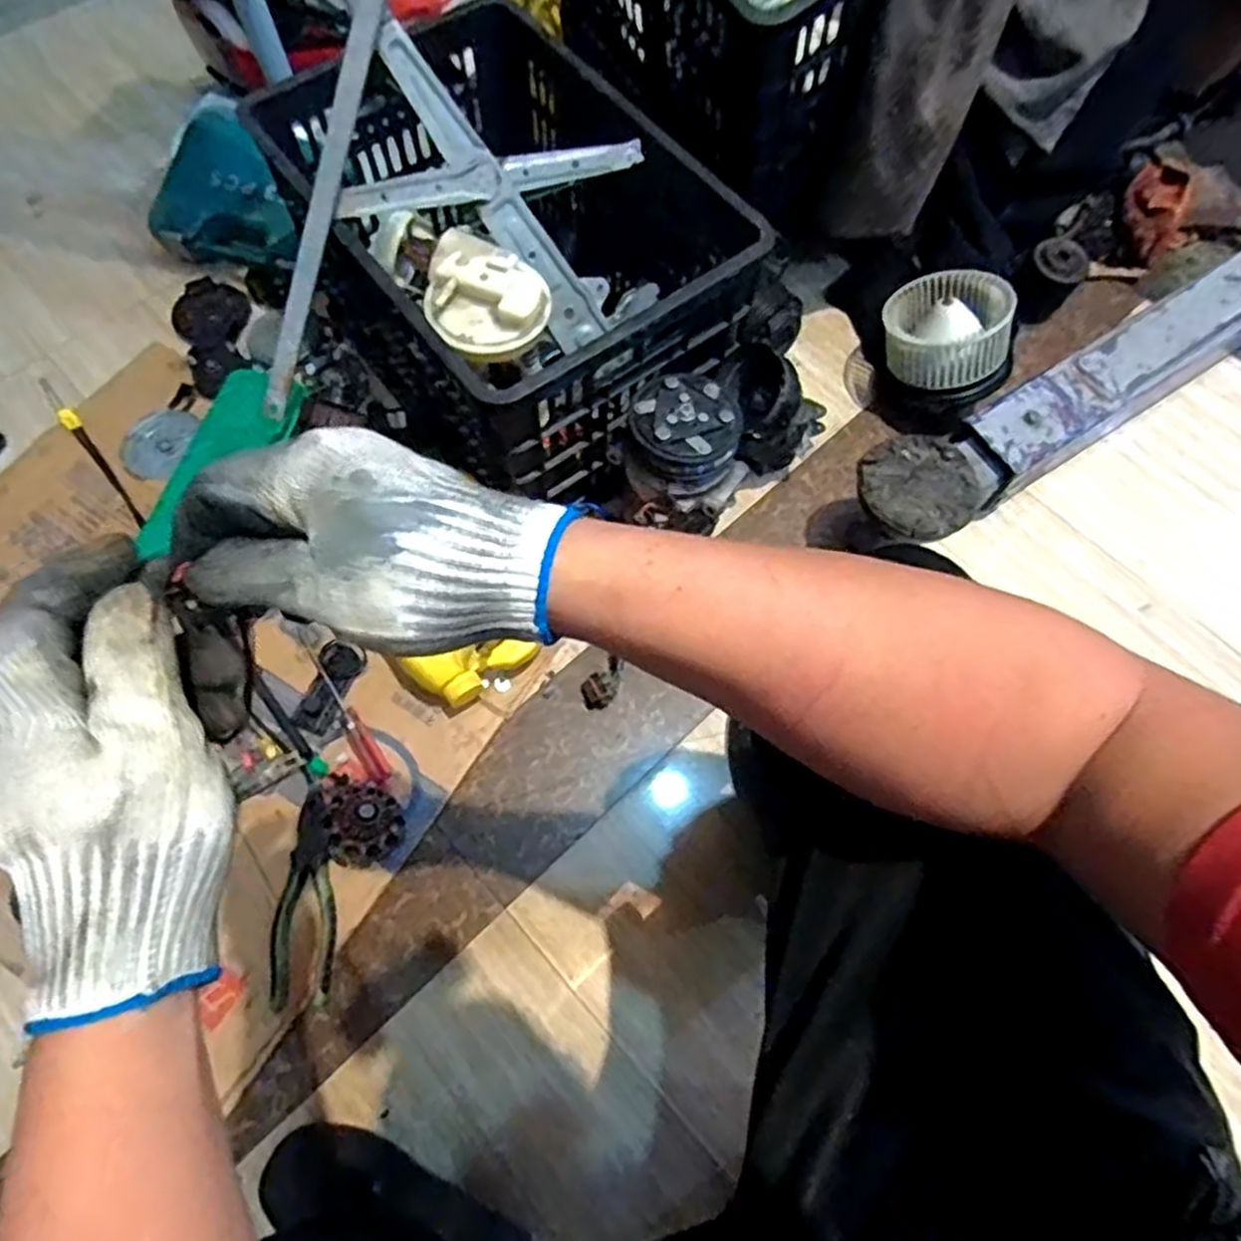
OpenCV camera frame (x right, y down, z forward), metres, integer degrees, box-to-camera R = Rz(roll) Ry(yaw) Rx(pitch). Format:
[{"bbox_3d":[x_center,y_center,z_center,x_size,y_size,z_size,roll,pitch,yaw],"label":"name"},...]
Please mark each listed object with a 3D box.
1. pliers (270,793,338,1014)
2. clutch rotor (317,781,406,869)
[{"bbox_3d":[-0.302,0.270,0.740,0.056,0.028,0.188,0,67,0],"label":"pliers"},{"bbox_3d":[-0.262,0.198,0.759,0.074,0.046,0.092,-34,71,-13],"label":"clutch rotor"}]

